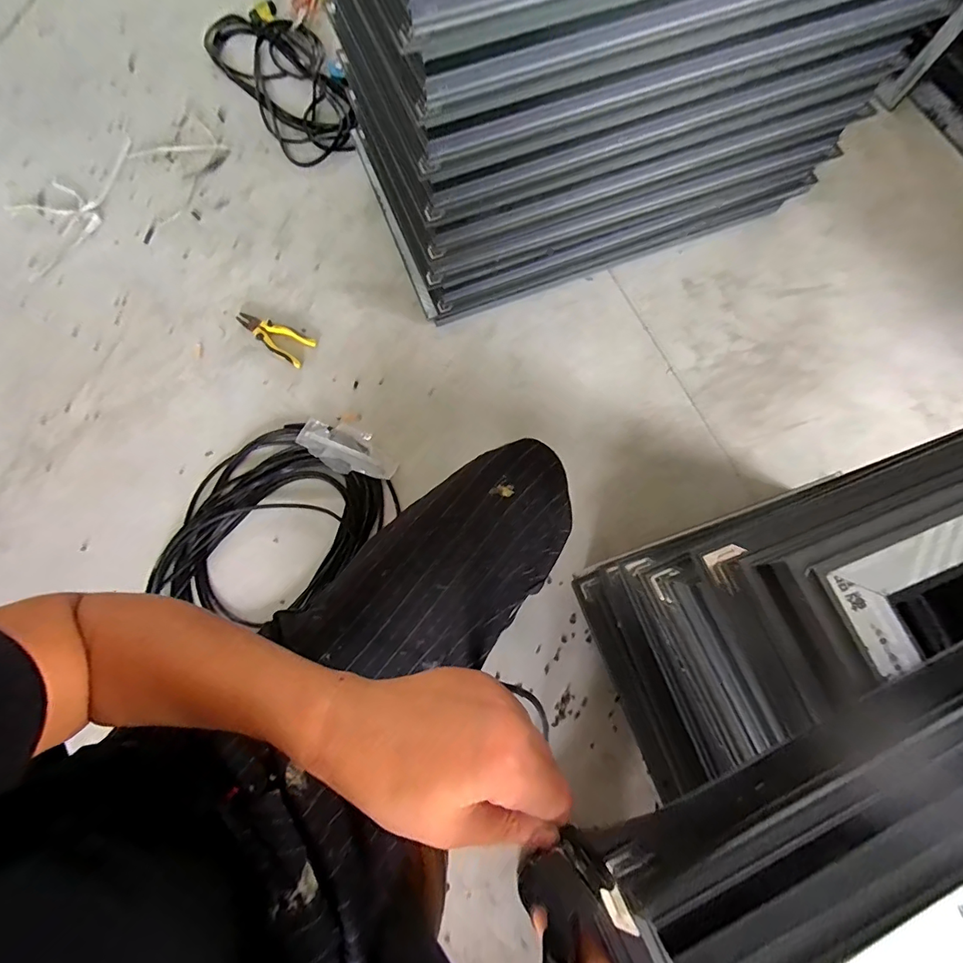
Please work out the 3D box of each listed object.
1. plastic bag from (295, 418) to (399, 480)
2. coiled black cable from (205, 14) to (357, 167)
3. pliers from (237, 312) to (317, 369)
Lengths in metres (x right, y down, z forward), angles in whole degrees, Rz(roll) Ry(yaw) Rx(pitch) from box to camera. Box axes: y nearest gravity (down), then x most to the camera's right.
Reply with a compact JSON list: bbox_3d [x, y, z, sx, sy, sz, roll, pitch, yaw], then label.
[{"bbox_3d":[-0.270,-0.065,0.936,0.204,0.044,0.099,34,78,9],"label":"plastic bag"},{"bbox_3d":[-0.512,-1.080,1.243,0.256,0.047,0.575,-34,77,-8],"label":"coiled black cable"},{"bbox_3d":[-0.464,-0.323,1.020,0.185,0.018,0.071,29,77,8],"label":"pliers"}]

